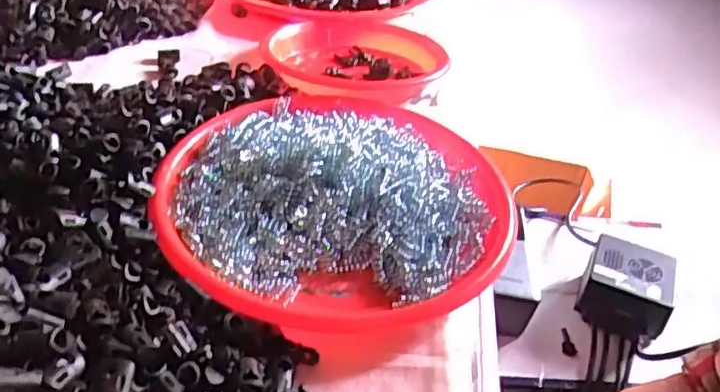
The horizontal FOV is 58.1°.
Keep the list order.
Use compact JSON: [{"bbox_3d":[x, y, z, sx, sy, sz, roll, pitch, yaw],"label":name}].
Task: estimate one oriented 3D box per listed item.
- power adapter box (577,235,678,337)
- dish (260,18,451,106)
[{"bbox_3d":[0.243,0.084,0.592,0.073,0.046,0.080,22,40,18],"label":"power adapter box"},{"bbox_3d":[-0.005,-0.123,0.587,0.159,0.035,0.172,5,38,-4],"label":"dish"}]

